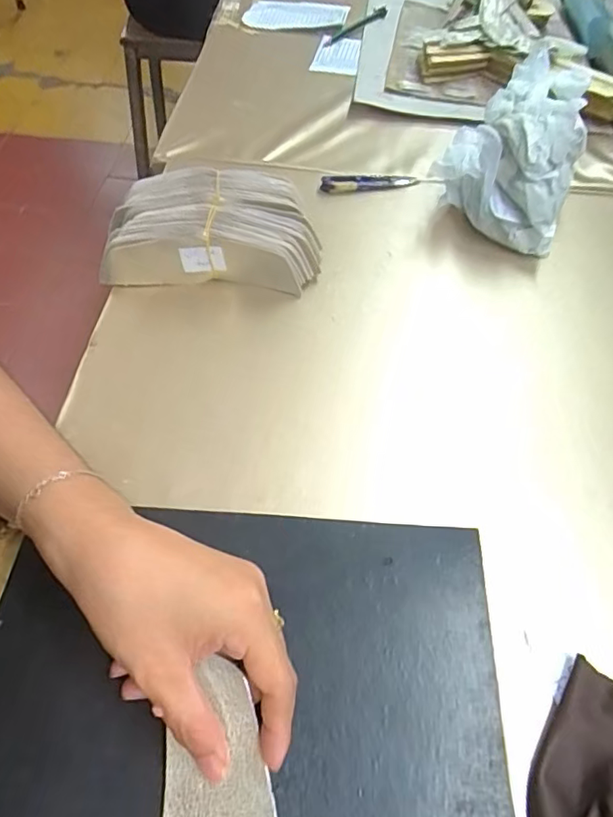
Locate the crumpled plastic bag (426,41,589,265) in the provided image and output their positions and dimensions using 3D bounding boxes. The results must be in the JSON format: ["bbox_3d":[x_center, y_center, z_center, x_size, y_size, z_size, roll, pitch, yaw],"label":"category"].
[{"bbox_3d":[0.202,-0.245,0.501,0.118,0.102,0.171,25,58,13],"label":"crumpled plastic bag"}]

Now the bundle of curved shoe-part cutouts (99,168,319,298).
[{"bbox_3d":[-0.080,-0.155,0.457,0.183,0.054,0.101,2,56,-2],"label":"bundle of curved shoe-part cutouts"}]

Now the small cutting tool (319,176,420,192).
[{"bbox_3d":[0.066,-0.232,0.540,0.100,0.012,0.021,-11,57,-10],"label":"small cutting tool"}]

